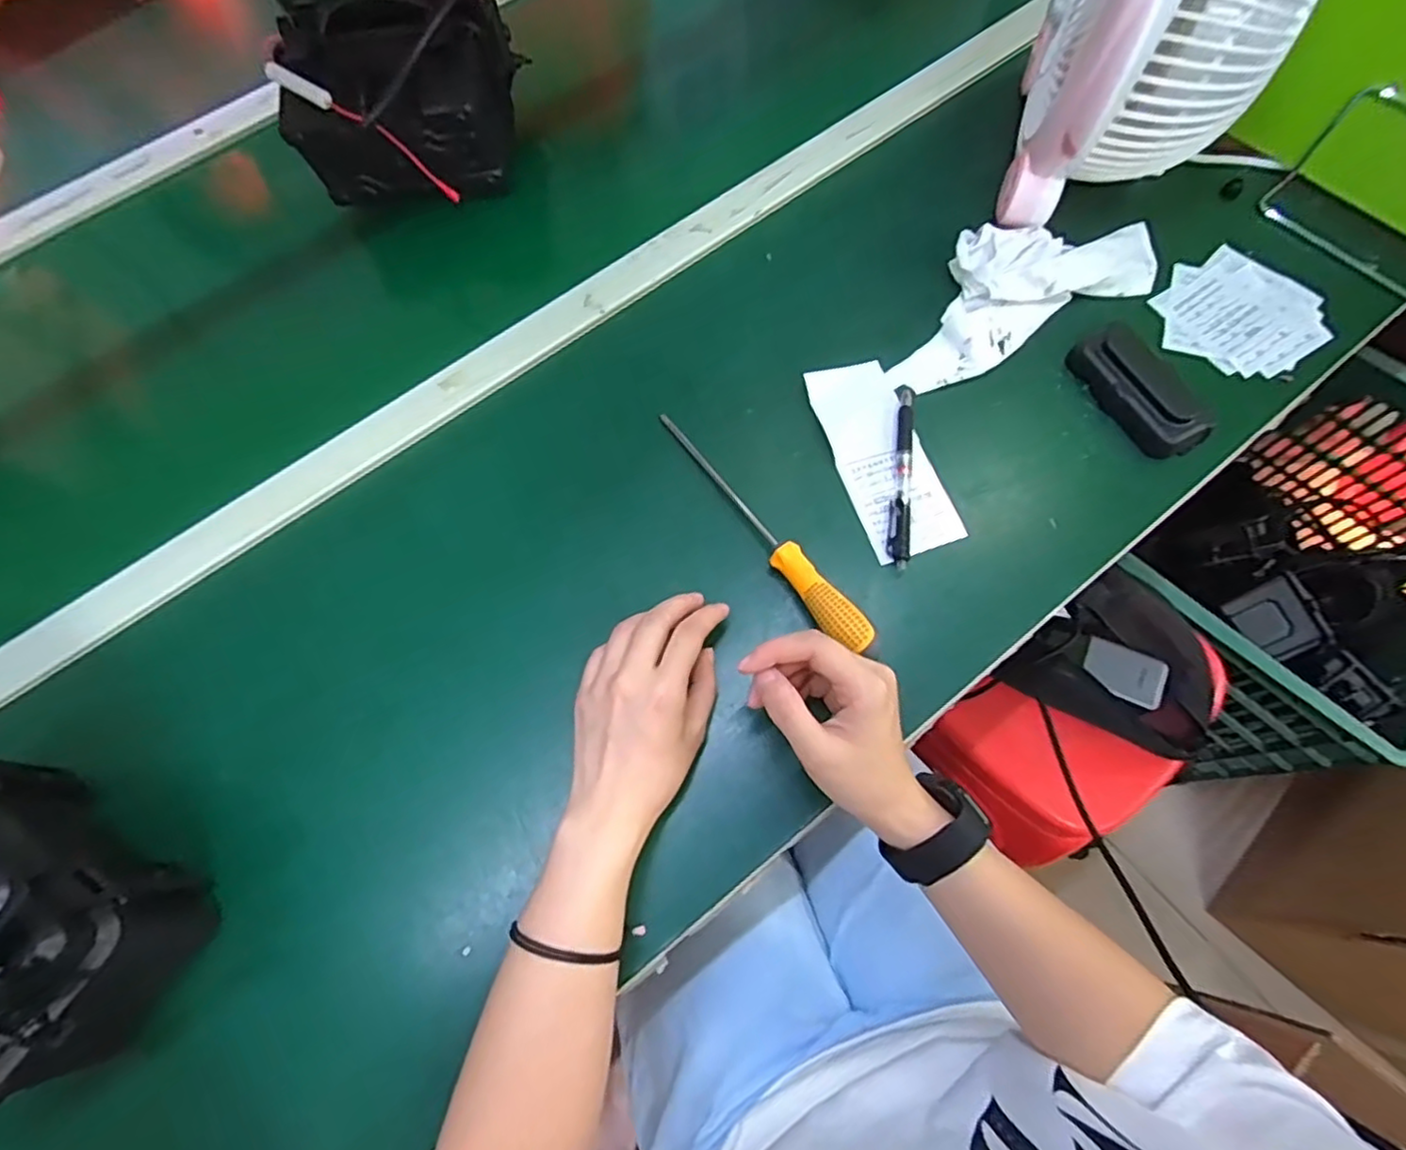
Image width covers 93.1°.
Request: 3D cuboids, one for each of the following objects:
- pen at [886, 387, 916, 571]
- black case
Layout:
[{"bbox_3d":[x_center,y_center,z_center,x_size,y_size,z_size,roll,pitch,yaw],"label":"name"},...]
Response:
[{"bbox_3d":[0.146,-0.075,0.487,0.016,0.008,0.145,7,70,7],"label":"pen"},{"bbox_3d":[0.325,-0.139,0.492,0.050,0.025,0.108,-26,69,-6],"label":"black case"}]

